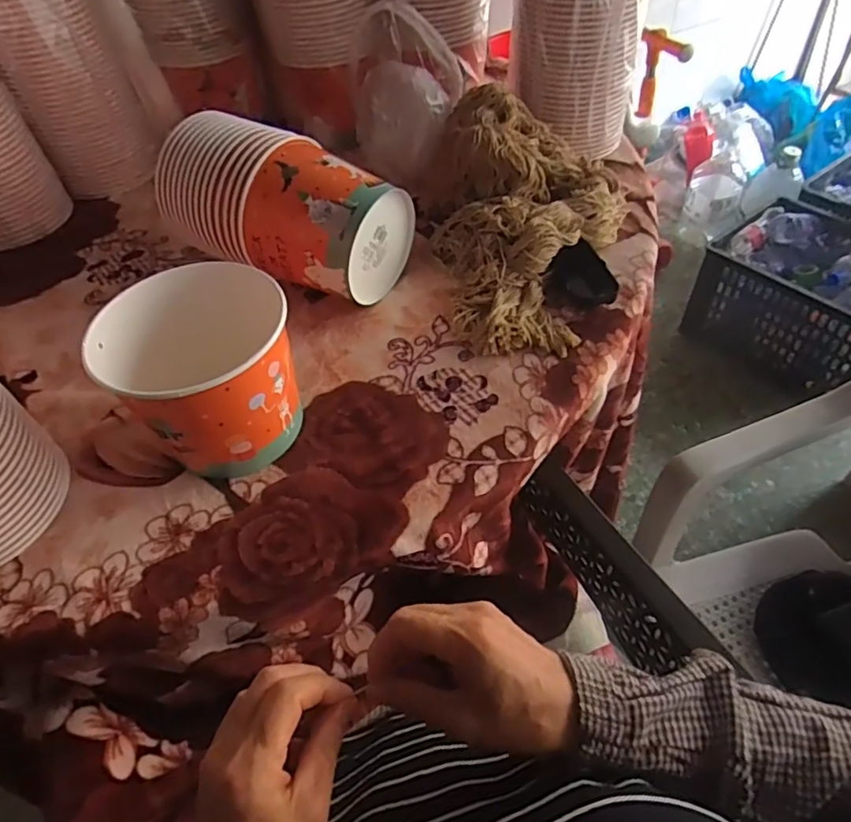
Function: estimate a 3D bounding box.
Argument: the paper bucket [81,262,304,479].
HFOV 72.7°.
[{"bbox_3d":[-0.198,-0.024,0.527,0.135,0.135,0.147,-3,50,4],"label":"paper bucket"}]

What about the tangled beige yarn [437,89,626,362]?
[{"bbox_3d":[0.110,-0.233,0.682,0.245,0.111,0.361,7,51,12],"label":"tangled beige yarn"}]

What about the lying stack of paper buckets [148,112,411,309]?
[{"bbox_3d":[-0.167,-0.235,0.663,0.288,0.133,0.132,26,56,8],"label":"lying stack of paper buckets"}]

